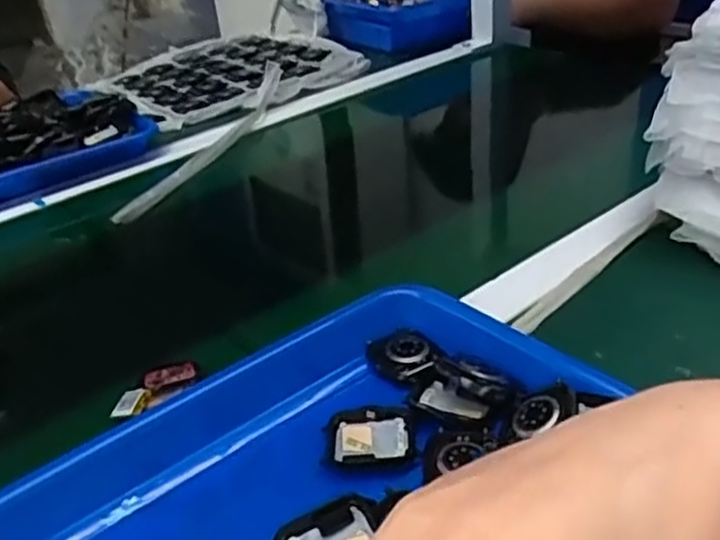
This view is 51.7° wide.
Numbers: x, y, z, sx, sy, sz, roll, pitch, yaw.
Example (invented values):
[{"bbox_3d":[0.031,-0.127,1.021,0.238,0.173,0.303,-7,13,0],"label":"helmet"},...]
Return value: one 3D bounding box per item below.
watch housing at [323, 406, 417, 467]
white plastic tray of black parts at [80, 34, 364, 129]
[{"bbox_3d":[0.006,0.085,0.371,0.044,0.009,0.037,-4,31,3],"label":"watch housing"},{"bbox_3d":[-0.177,-0.262,0.977,0.276,0.024,0.296,-27,36,-30],"label":"white plastic tray of black parts"}]

